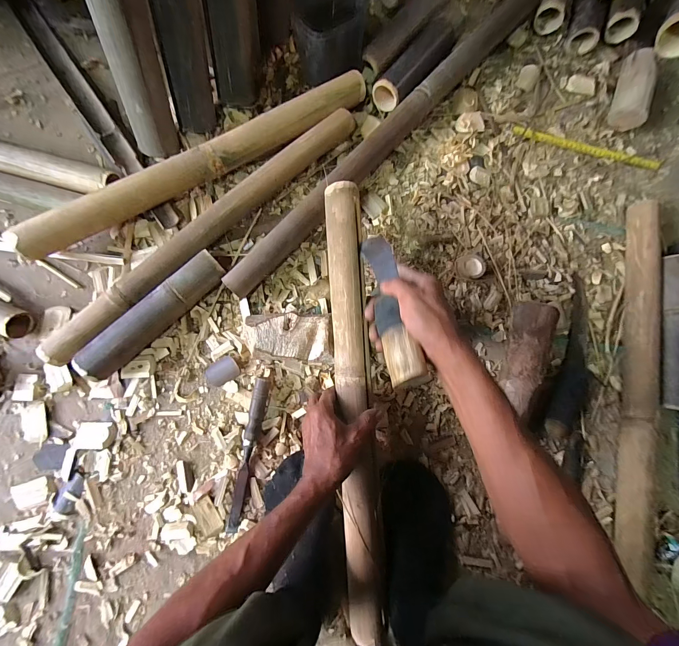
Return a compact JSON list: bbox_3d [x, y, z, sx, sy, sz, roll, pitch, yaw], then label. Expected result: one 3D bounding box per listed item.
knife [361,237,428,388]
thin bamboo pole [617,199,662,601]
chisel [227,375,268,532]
[{"bbox_3d":[0.065,-0.031,0.405,0.038,0.030,0.226,-5,57,-2],"label":"knife"},{"bbox_3d":[0.501,0.090,0.535,0.043,0.051,0.637,11,80,1],"label":"thin bamboo pole"},{"bbox_3d":[-0.146,0.209,0.507,0.022,0.029,0.239,10,80,1],"label":"chisel"}]

